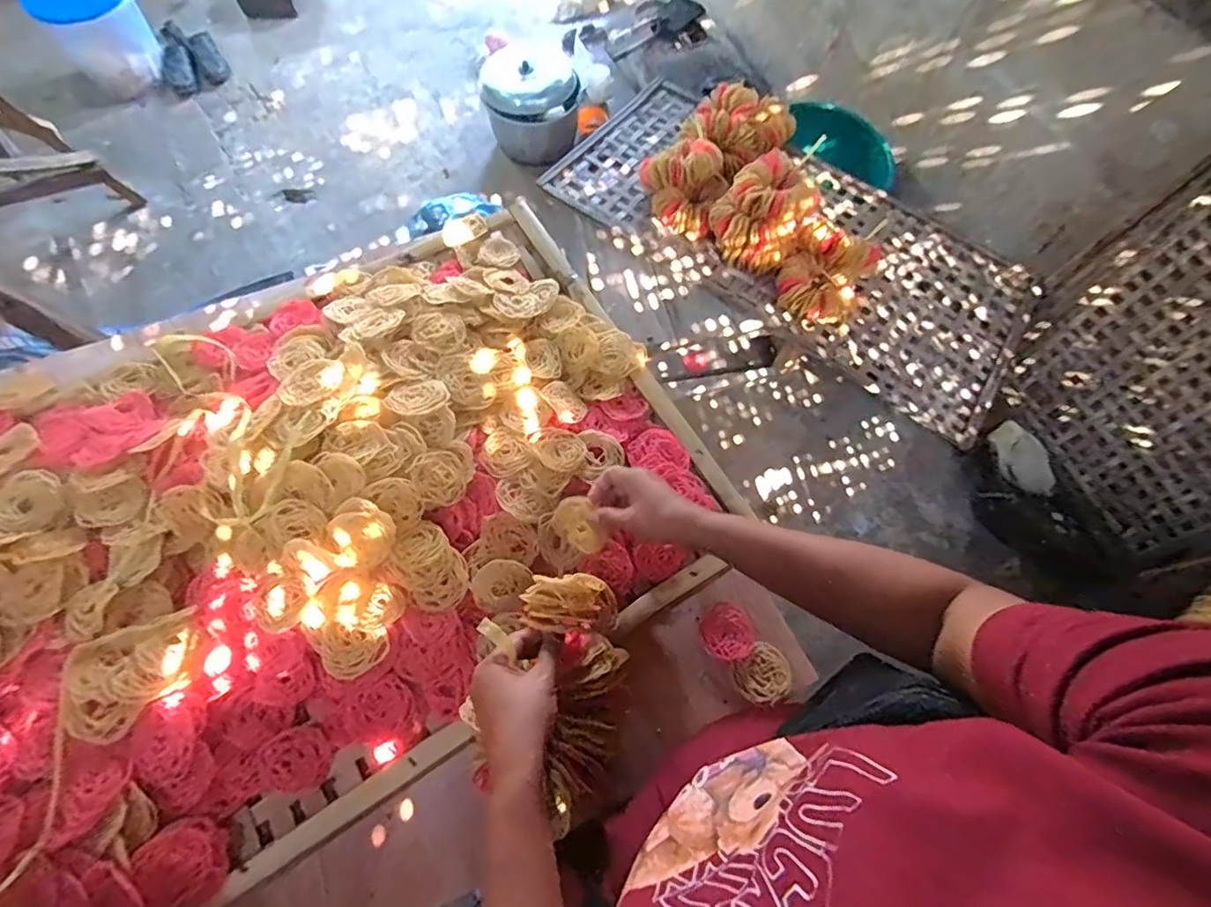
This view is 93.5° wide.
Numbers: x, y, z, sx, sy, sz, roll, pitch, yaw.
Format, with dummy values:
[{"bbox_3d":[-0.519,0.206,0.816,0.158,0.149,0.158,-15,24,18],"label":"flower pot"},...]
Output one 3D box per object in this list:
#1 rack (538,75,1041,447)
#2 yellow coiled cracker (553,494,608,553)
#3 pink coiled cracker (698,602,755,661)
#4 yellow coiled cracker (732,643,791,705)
[{"bbox_3d":[0.470,-0.580,1.473,1.238,0.055,0.611,35,69,12],"label":"rack"},{"bbox_3d":[-0.030,0.080,0.629,0.069,0.049,0.008,62,34,-15],"label":"yellow coiled cracker"},{"bbox_3d":[0.138,0.204,0.648,0.058,0.005,0.062,1,66,-3],"label":"pink coiled cracker"},{"bbox_3d":[0.177,0.246,0.634,0.062,0.006,0.057,1,66,-3],"label":"yellow coiled cracker"}]

